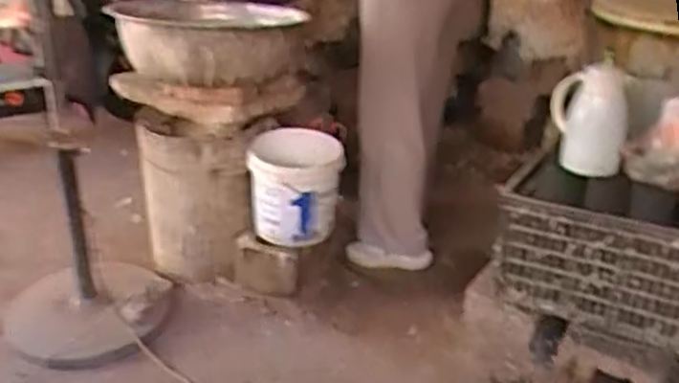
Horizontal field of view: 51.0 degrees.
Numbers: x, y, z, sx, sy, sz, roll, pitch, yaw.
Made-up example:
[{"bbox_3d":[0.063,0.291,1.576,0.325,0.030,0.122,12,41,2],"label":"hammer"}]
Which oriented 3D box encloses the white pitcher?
[{"bbox_3d":[0.524,-0.156,1.493,0.115,0.212,0.149,1,28,-3],"label":"white pitcher"}]

